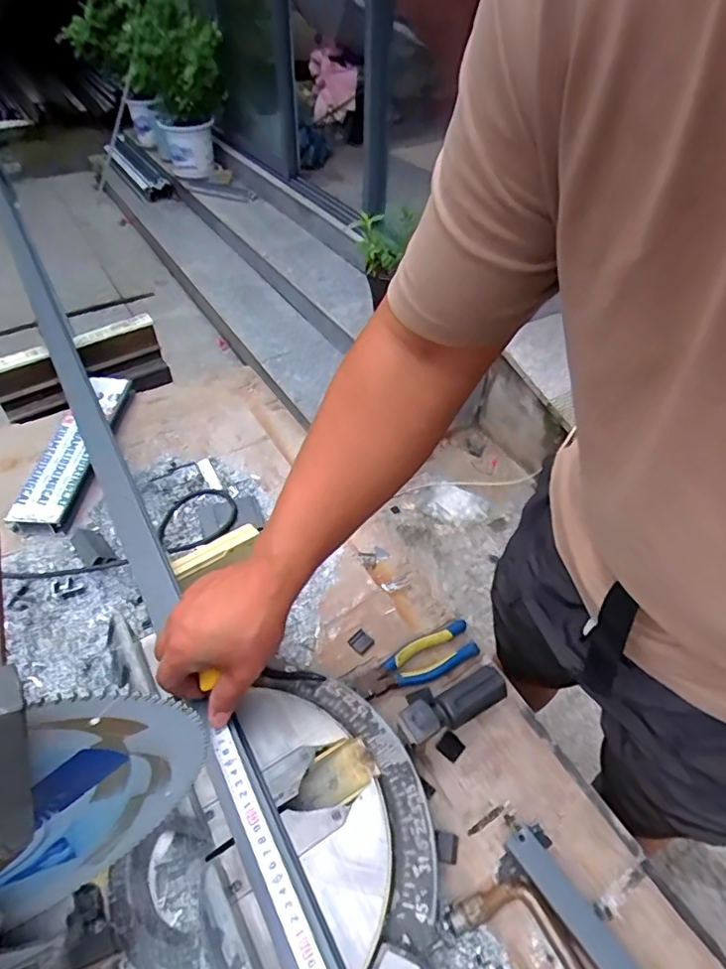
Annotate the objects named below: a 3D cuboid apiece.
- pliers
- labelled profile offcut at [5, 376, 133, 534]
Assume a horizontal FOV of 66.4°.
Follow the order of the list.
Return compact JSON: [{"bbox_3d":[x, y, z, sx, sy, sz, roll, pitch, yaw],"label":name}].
[{"bbox_3d":[0.066,0.218,0.672,0.153,0.022,0.049,-21,50,-18],"label":"pliers"},{"bbox_3d":[-0.473,-0.067,0.925,0.099,0.037,0.354,-1,47,0],"label":"labelled profile offcut"}]

